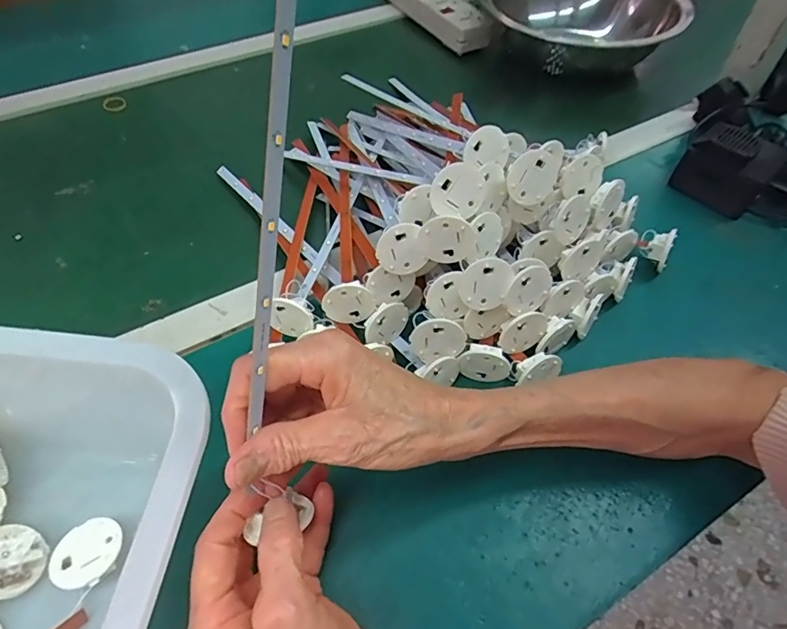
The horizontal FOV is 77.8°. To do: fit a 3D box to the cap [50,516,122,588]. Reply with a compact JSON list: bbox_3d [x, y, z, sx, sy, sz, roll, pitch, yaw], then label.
[{"bbox_3d":[-0.177,0.139,0.284,0.039,0.013,0.036,-5,53,-3],"label":"cap"}]

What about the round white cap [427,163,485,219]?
[{"bbox_3d":[0.043,-0.082,0.326,0.036,0.035,0.004,2,25,-10],"label":"round white cap"}]

